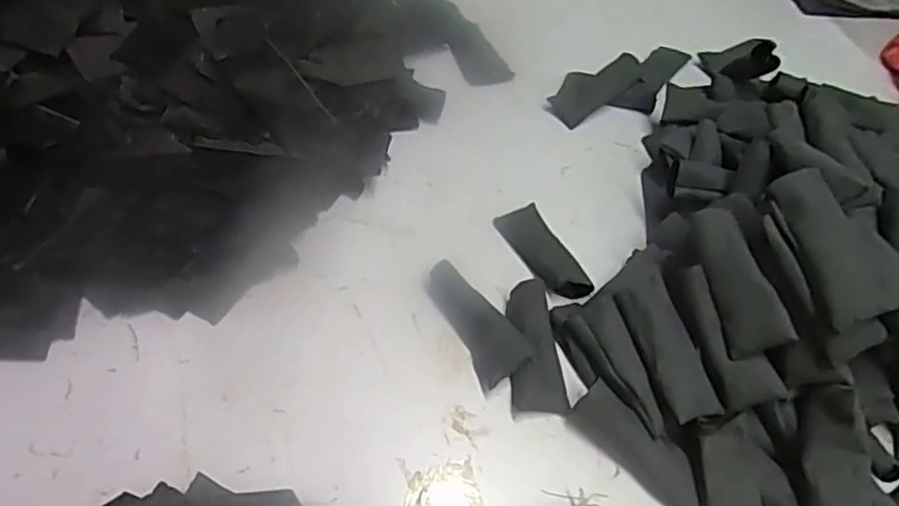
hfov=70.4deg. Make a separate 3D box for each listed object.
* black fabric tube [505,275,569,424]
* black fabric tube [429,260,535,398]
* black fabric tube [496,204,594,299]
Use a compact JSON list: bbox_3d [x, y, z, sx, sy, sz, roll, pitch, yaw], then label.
[{"bbox_3d":[0.064,0.071,0.487,0.039,0.020,0.104,0,64,-6],"label":"black fabric tube"},{"bbox_3d":[0.022,0.051,0.496,0.040,0.027,0.103,-19,55,-20],"label":"black fabric tube"},{"bbox_3d":[0.080,-0.003,0.550,0.038,0.019,0.105,-18,55,-19],"label":"black fabric tube"}]

